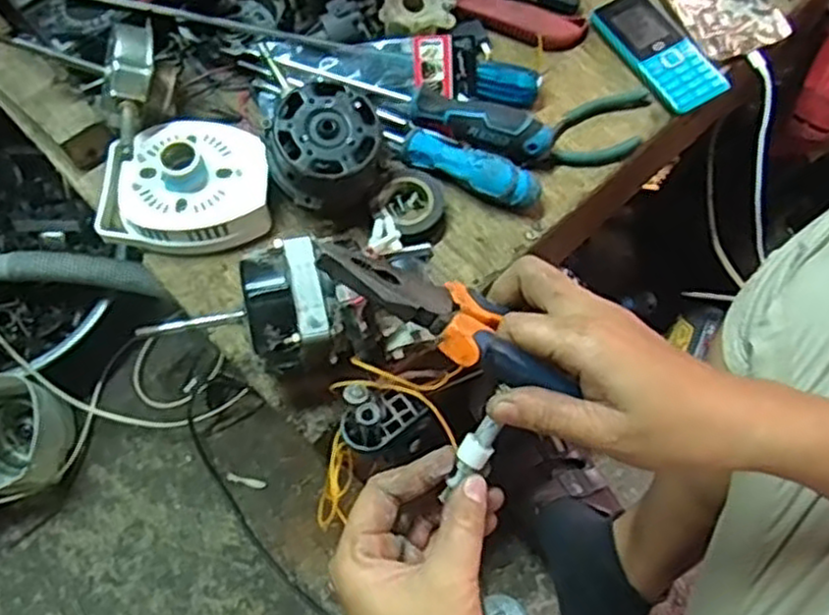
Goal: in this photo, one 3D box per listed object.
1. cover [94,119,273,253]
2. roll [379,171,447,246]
[{"bbox_3d":[-0.179,-0.097,0.573,0.132,0.041,0.101,-1,67,0],"label":"cover"},{"bbox_3d":[0.001,-0.077,0.573,0.047,0.017,0.053,-31,70,-12],"label":"roll"}]

